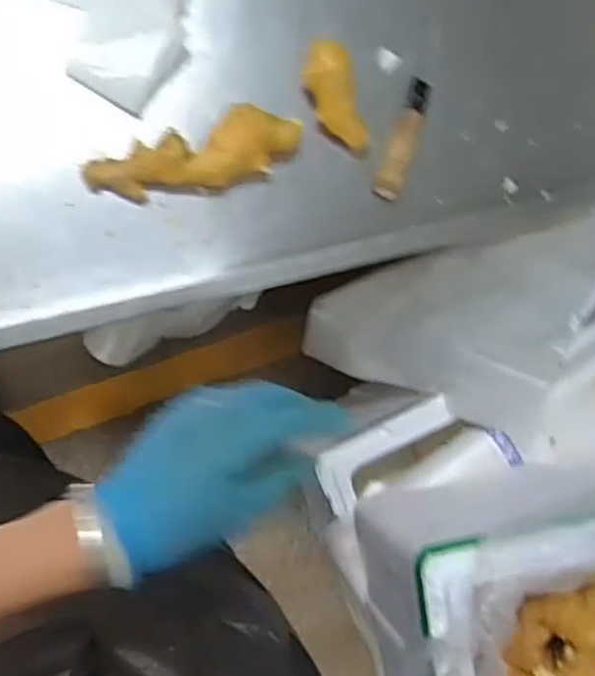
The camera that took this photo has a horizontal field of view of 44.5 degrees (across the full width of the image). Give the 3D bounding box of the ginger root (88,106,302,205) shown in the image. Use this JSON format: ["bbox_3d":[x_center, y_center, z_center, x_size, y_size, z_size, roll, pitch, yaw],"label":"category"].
[{"bbox_3d":[-0.085,-0.150,0.611,0.177,0.028,0.055,-19,95,-4],"label":"ginger root"}]

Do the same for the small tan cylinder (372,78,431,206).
[{"bbox_3d":[0.096,-0.180,0.647,0.025,0.018,0.112,18,87,-11],"label":"small tan cylinder"}]

